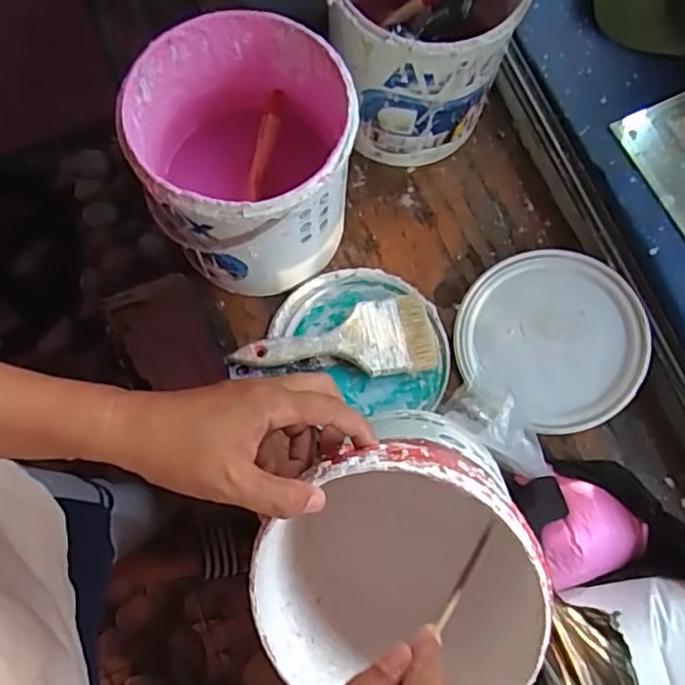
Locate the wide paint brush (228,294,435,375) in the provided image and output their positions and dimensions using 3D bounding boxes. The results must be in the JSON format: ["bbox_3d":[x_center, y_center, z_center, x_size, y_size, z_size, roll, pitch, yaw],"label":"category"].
[{"bbox_3d":[-0.003,0.005,0.580,0.188,0.021,0.075,-13,76,-5],"label":"wide paint brush"}]

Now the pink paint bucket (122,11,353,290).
[{"bbox_3d":[-0.084,-0.156,0.551,0.175,0.178,0.174,0,75,-2],"label":"pink paint bucket"}]

